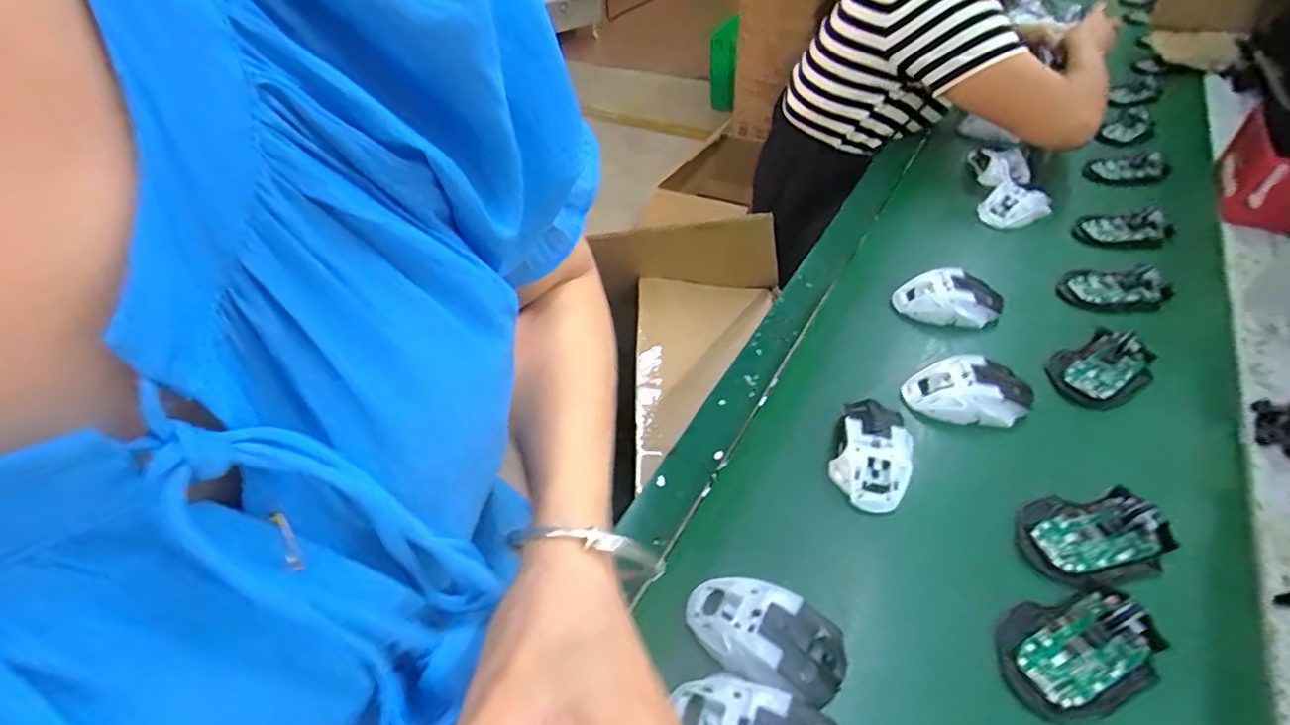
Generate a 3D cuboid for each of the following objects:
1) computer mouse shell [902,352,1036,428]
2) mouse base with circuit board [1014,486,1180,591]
[{"bbox_3d":[0.317,0.027,0.556,0.105,0.040,0.059,6,47,11],"label":"computer mouse shell"},{"bbox_3d":[0.358,0.135,0.450,0.108,0.025,0.074,-12,46,-7],"label":"mouse base with circuit board"}]

